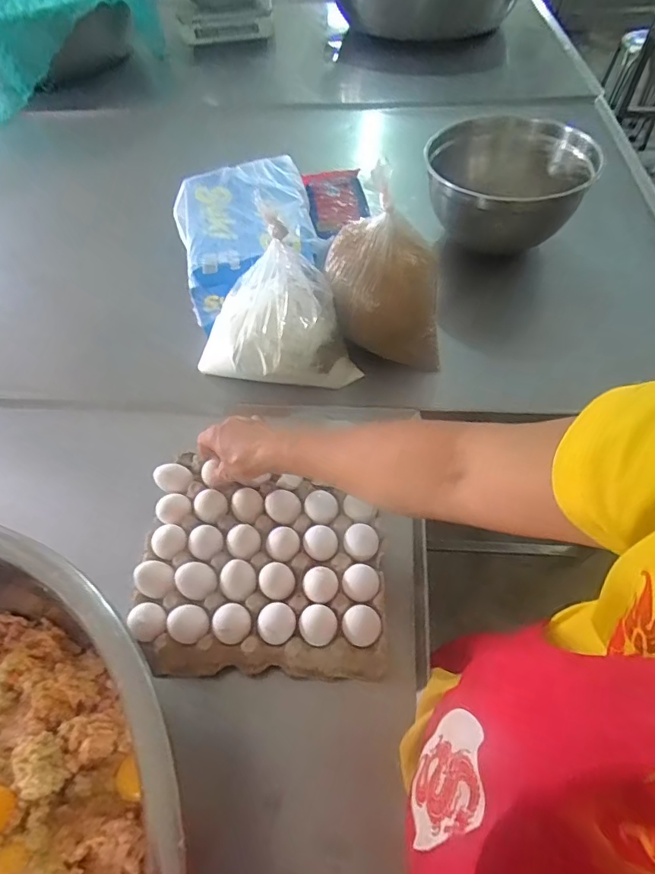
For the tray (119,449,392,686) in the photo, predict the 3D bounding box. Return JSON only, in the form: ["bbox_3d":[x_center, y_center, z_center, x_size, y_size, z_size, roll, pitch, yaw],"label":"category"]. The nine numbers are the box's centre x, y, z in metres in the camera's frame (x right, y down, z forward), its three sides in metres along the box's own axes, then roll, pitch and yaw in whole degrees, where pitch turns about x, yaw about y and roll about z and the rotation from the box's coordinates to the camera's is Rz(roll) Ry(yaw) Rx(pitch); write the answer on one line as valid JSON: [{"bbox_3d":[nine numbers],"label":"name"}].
[{"bbox_3d":[-0.078,0.147,0.583,0.282,0.045,0.251,0,55,2],"label":"tray"}]

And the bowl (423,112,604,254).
[{"bbox_3d":[0.346,-0.485,0.932,0.307,0.125,0.311,4,55,5],"label":"bowl"}]

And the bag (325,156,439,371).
[{"bbox_3d":[0.093,-0.249,0.741,0.181,0.266,0.110,6,56,6],"label":"bag"}]

